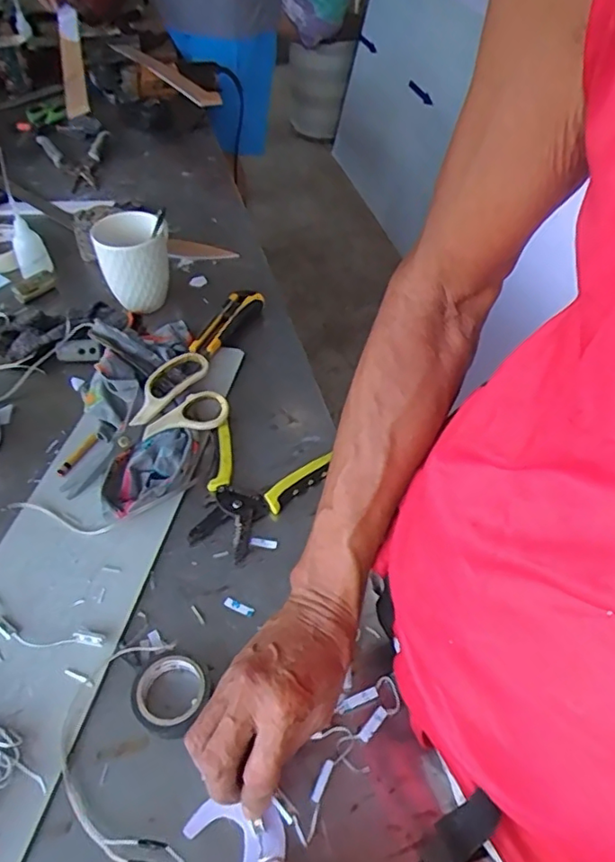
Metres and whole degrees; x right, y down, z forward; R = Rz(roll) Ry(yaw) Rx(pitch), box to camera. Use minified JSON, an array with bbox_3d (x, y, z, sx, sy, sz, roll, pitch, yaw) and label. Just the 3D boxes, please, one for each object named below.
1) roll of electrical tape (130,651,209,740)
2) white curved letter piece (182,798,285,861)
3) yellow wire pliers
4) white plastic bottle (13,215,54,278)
[{"bbox_3d":[-0.101,0.193,0.420,0.057,0.021,0.053,1,48,-1],"label":"roll of electrical tape"},{"bbox_3d":[-0.041,0.266,0.359,0.056,0.011,0.073,-20,52,-19],"label":"white curved letter piece"},{"bbox_3d":[-0.054,0.058,0.539,0.111,0.014,0.128,15,49,12],"label":"yellow wire pliers"},{"bbox_3d":[-0.367,-0.237,0.760,0.042,0.079,0.042,-22,52,-20],"label":"white plastic bottle"}]

